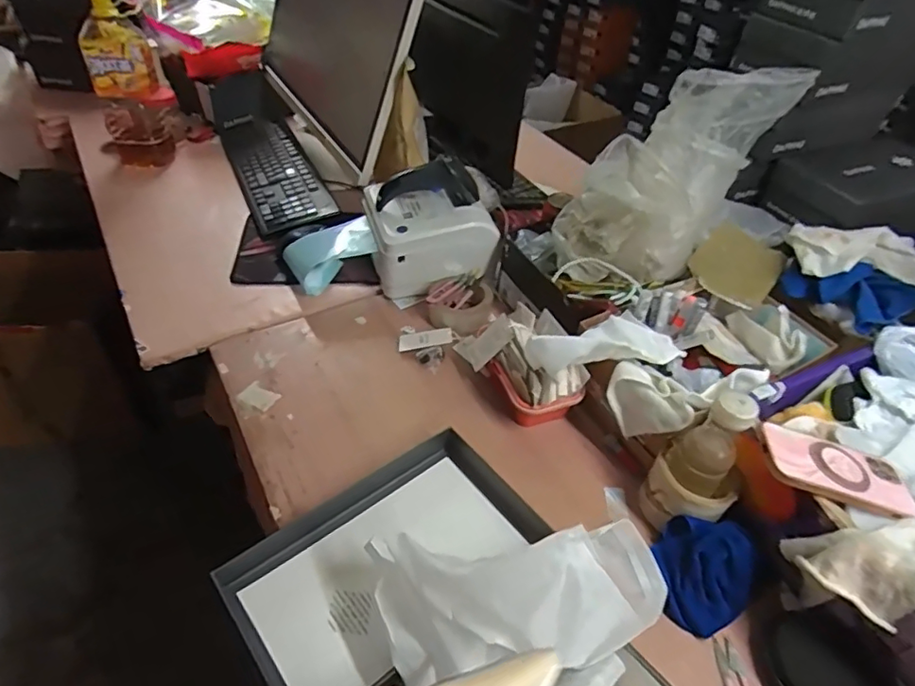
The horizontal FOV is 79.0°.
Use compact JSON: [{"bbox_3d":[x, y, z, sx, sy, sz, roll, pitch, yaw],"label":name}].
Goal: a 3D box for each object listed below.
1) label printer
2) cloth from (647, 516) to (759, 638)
[{"bbox_3d":[-0.044,-0.187,0.914,0.198,0.186,0.141,-6,45,-11],"label":"label printer"},{"bbox_3d":[0.256,0.233,0.577,0.074,0.076,0.102,-4,45,-10],"label":"cloth"}]

